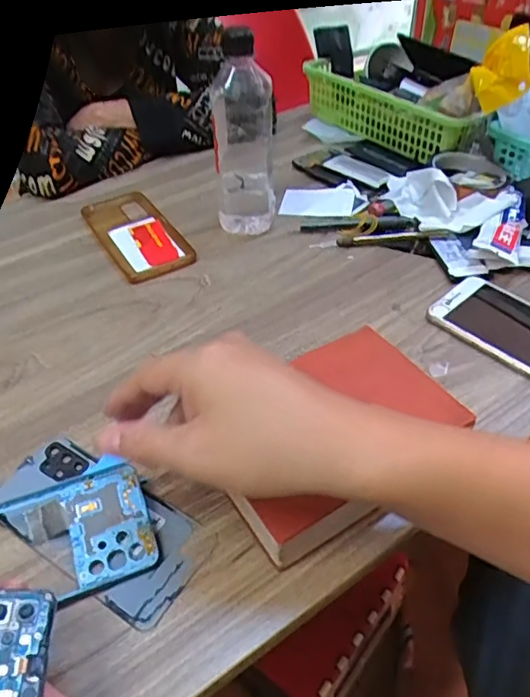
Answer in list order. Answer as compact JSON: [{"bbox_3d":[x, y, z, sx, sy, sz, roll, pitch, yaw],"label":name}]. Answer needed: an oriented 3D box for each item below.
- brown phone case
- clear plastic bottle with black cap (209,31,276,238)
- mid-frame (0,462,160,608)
[{"bbox_3d":[-0.143,-0.129,0.623,0.080,0.007,0.170,-25,49,-21],"label":"brown phone case"},{"bbox_3d":[-0.021,-0.218,0.579,0.058,0.192,0.054,-1,44,1],"label":"clear plastic bottle with black cap"},{"bbox_3d":[-0.150,0.123,0.354,0.153,0.011,0.083,-15,57,-14],"label":"mid-frame"}]

